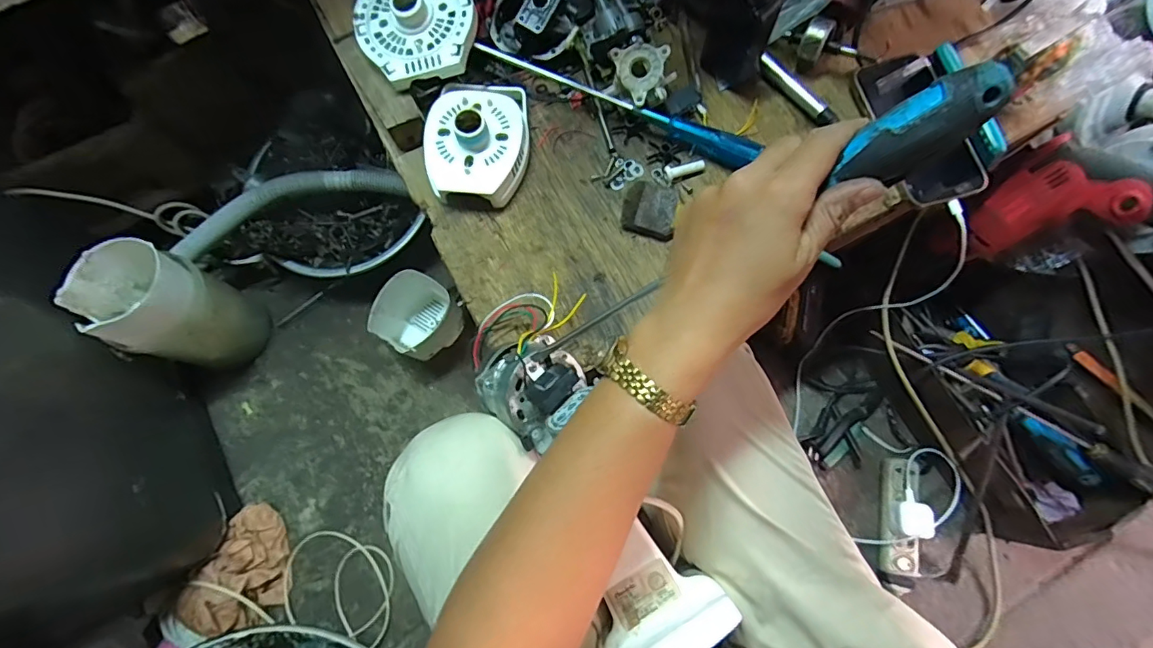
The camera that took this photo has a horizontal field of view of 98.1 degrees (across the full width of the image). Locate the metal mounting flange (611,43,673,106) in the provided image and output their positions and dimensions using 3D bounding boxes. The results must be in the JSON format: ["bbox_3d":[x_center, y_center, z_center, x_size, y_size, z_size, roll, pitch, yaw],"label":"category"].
[{"bbox_3d":[0.067,-0.257,0.497,0.052,0.007,0.060,-33,89,8],"label":"metal mounting flange"}]

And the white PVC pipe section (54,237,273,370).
[{"bbox_3d":[-0.560,-0.016,0.714,0.128,0.222,0.125,0,76,1],"label":"white PVC pipe section"}]

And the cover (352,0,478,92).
[{"bbox_3d":[-0.163,-0.309,0.497,0.115,0.034,0.137,-22,77,-4],"label":"cover"}]

